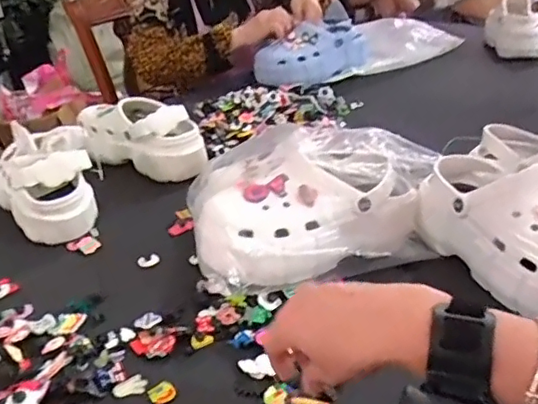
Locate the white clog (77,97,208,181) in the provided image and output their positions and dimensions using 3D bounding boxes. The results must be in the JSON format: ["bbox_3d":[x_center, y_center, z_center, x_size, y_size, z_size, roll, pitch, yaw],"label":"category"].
[{"bbox_3d":[-0.211,-0.108,0.918,0.240,0.099,0.083,16,35,32],"label":"white clog"}]

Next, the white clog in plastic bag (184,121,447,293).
[{"bbox_3d":[0.049,-0.013,0.692,0.299,0.107,0.239,-14,30,-15],"label":"white clog in plastic bag"}]

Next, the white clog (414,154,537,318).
[{"bbox_3d":[0.252,0.026,0.582,0.098,0.097,0.242,-18,32,-22],"label":"white clog"}]

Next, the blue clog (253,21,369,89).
[{"bbox_3d":[0.101,-0.321,1.224,0.258,0.096,0.107,-24,34,-30],"label":"blue clog"}]

